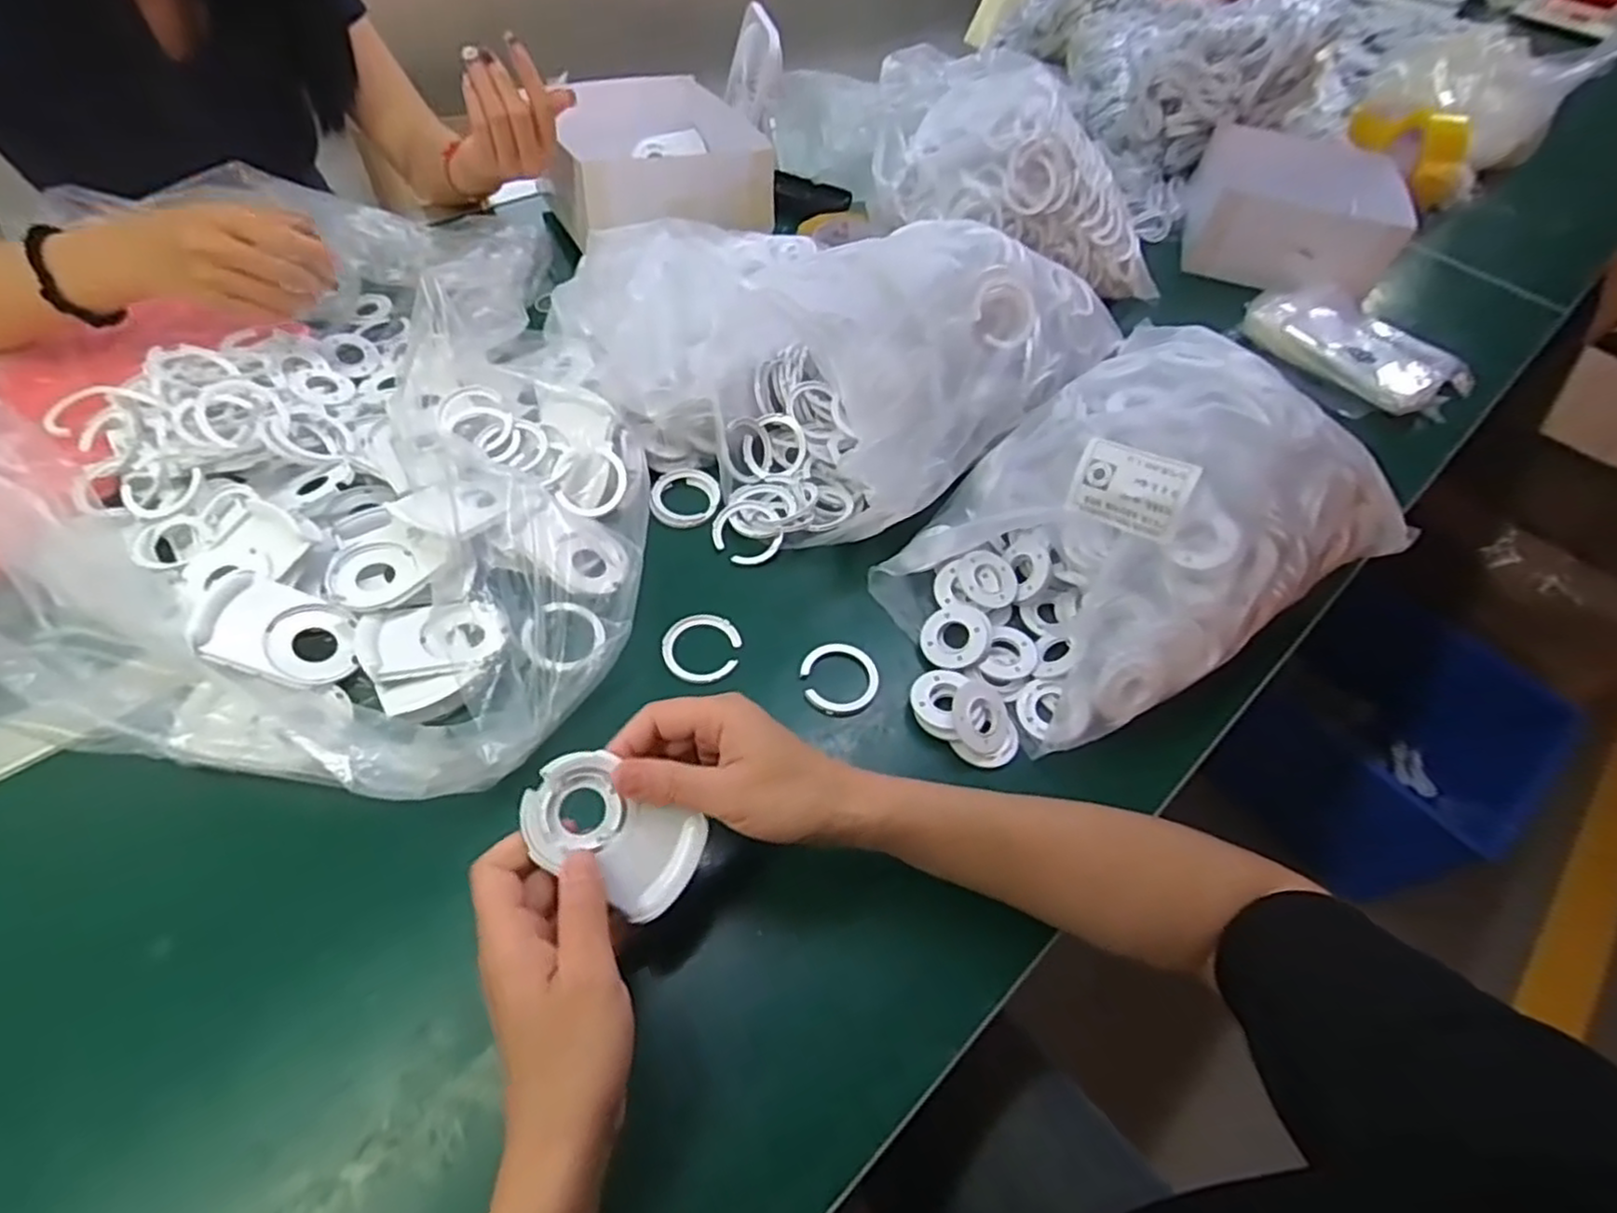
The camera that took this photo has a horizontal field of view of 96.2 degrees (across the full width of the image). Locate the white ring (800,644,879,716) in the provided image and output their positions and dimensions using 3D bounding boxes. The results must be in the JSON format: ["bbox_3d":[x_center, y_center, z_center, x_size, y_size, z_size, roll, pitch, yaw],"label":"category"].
[{"bbox_3d":[0.021,0.047,0.483,0.050,0.006,0.052,3,53,-4],"label":"white ring"}]

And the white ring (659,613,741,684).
[{"bbox_3d":[-0.072,0.028,0.490,0.050,0.005,0.052,8,53,1],"label":"white ring"}]

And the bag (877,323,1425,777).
[{"bbox_3d":[0.217,-0.061,0.504,0.372,0.141,0.232,-29,61,-24],"label":"bag"}]

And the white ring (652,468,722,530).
[{"bbox_3d":[-0.098,-0.086,0.577,0.054,0.012,0.055,3,53,-4],"label":"white ring"}]

